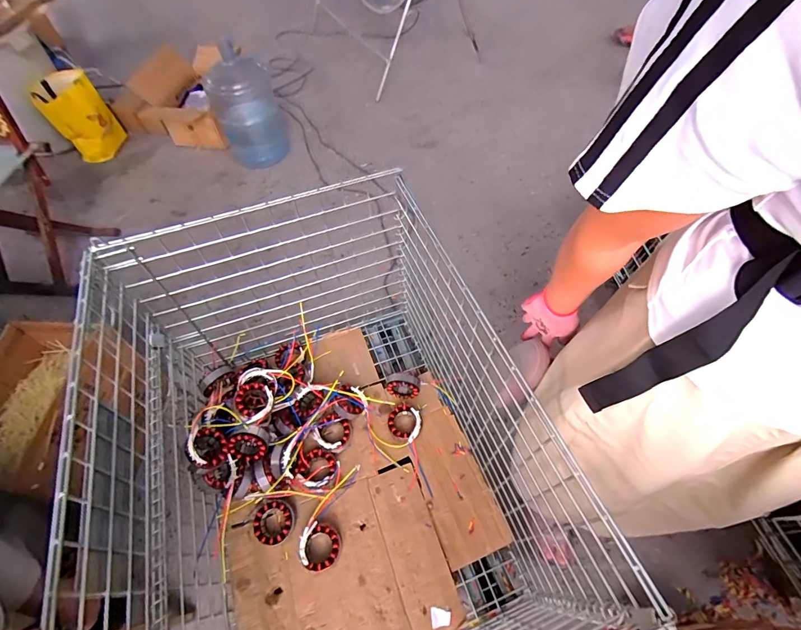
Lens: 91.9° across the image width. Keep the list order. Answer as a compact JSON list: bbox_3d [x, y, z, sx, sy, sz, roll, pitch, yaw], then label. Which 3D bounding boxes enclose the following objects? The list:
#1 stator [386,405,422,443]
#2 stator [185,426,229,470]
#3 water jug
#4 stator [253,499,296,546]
[{"bbox_3d":[0.009,0.267,0.965,0.084,0.033,0.096,2,58,1],"label":"stator"},{"bbox_3d":[-0.402,0.274,0.804,0.023,0.086,0.086,-35,74,21],"label":"stator"},{"bbox_3d":[-0.646,-0.871,1.642,0.264,0.422,0.245,-20,58,-12],"label":"water jug"},{"bbox_3d":[-0.278,0.456,0.850,0.095,0.031,0.084,-11,58,-7],"label":"stator"}]

